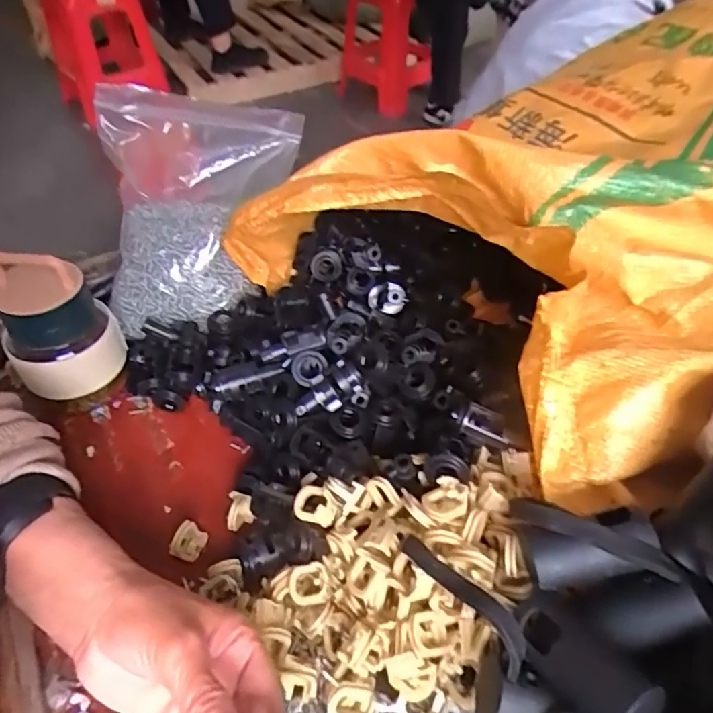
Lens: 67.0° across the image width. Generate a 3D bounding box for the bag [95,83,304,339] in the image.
[{"bbox_3d":[-0.127,-0.131,0.451,0.179,0.135,0.131,-10,48,-10],"label":"bag"}]

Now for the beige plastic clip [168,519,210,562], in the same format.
[{"bbox_3d":[-0.114,0.124,0.362,0.015,0.015,0.023,19,50,17],"label":"beige plastic clip"}]

